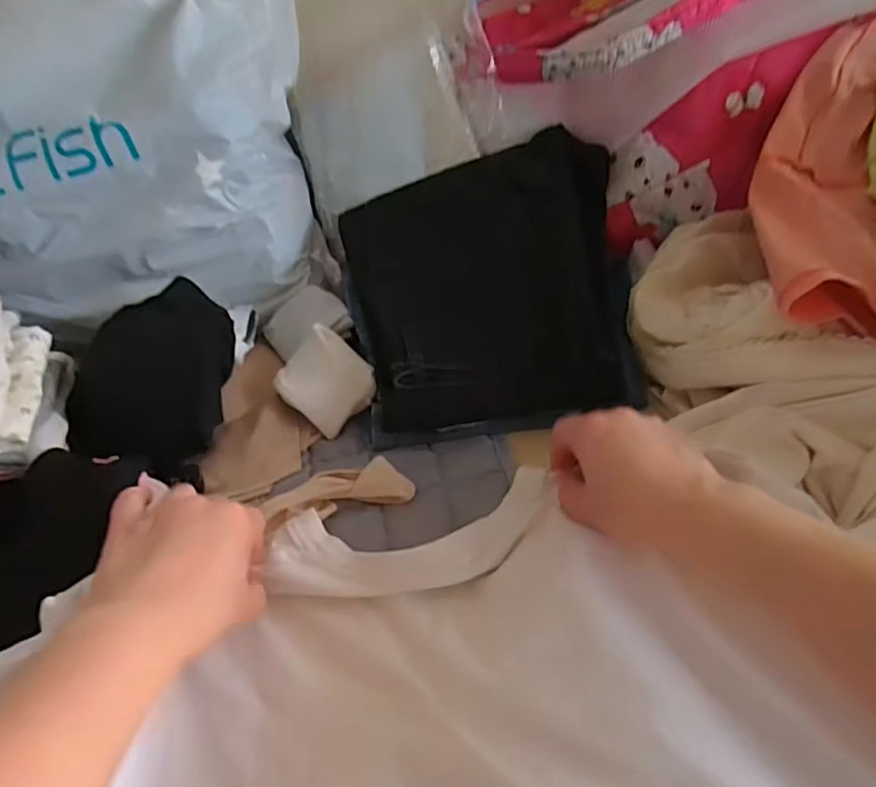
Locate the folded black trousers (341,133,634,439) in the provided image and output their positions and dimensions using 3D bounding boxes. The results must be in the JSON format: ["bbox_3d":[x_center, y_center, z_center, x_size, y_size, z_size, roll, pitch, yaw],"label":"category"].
[{"bbox_3d":[0.055,-0.104,0.524,0.252,0.064,0.277,-10,65,-6],"label":"folded black trousers"}]

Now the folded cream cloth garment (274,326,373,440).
[{"bbox_3d":[-0.095,-0.010,0.499,0.065,0.050,0.073,-31,50,-25],"label":"folded cream cloth garment"}]

